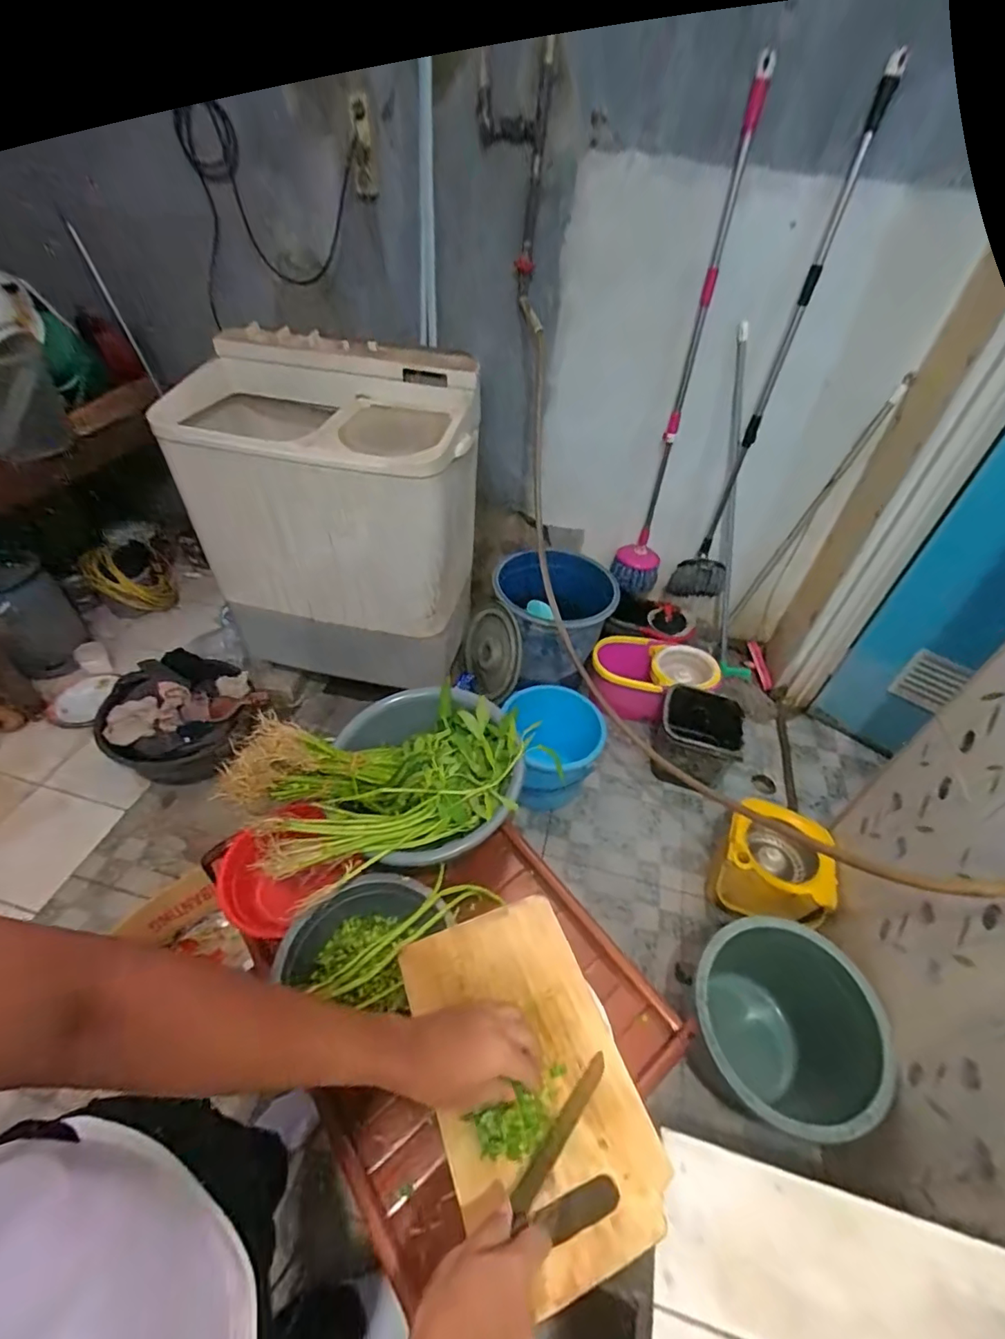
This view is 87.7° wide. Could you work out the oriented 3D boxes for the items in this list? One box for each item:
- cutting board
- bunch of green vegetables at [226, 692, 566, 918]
[{"bbox_3d":[0.024,0.386,0.510,0.181,0.018,0.292,-14,48,-18],"label":"cutting board"},{"bbox_3d":[-0.155,0.146,0.750,0.391,0.157,0.206,-19,50,-22],"label":"bunch of green vegetables"}]

